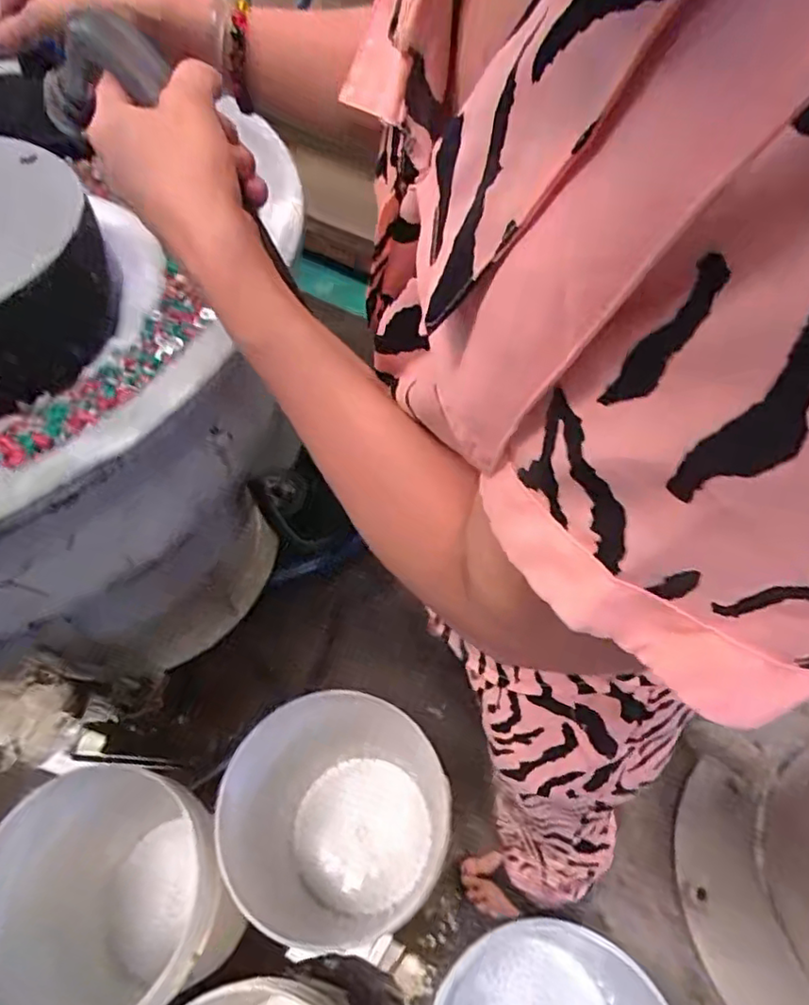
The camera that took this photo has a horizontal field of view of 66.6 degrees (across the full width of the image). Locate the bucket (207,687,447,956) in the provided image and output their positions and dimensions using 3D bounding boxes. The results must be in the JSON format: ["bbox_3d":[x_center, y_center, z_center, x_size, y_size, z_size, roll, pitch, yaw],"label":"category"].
[{"bbox_3d":[-0.112,0.527,1.011,0.320,0.308,0.369,12,57,10],"label":"bucket"}]

